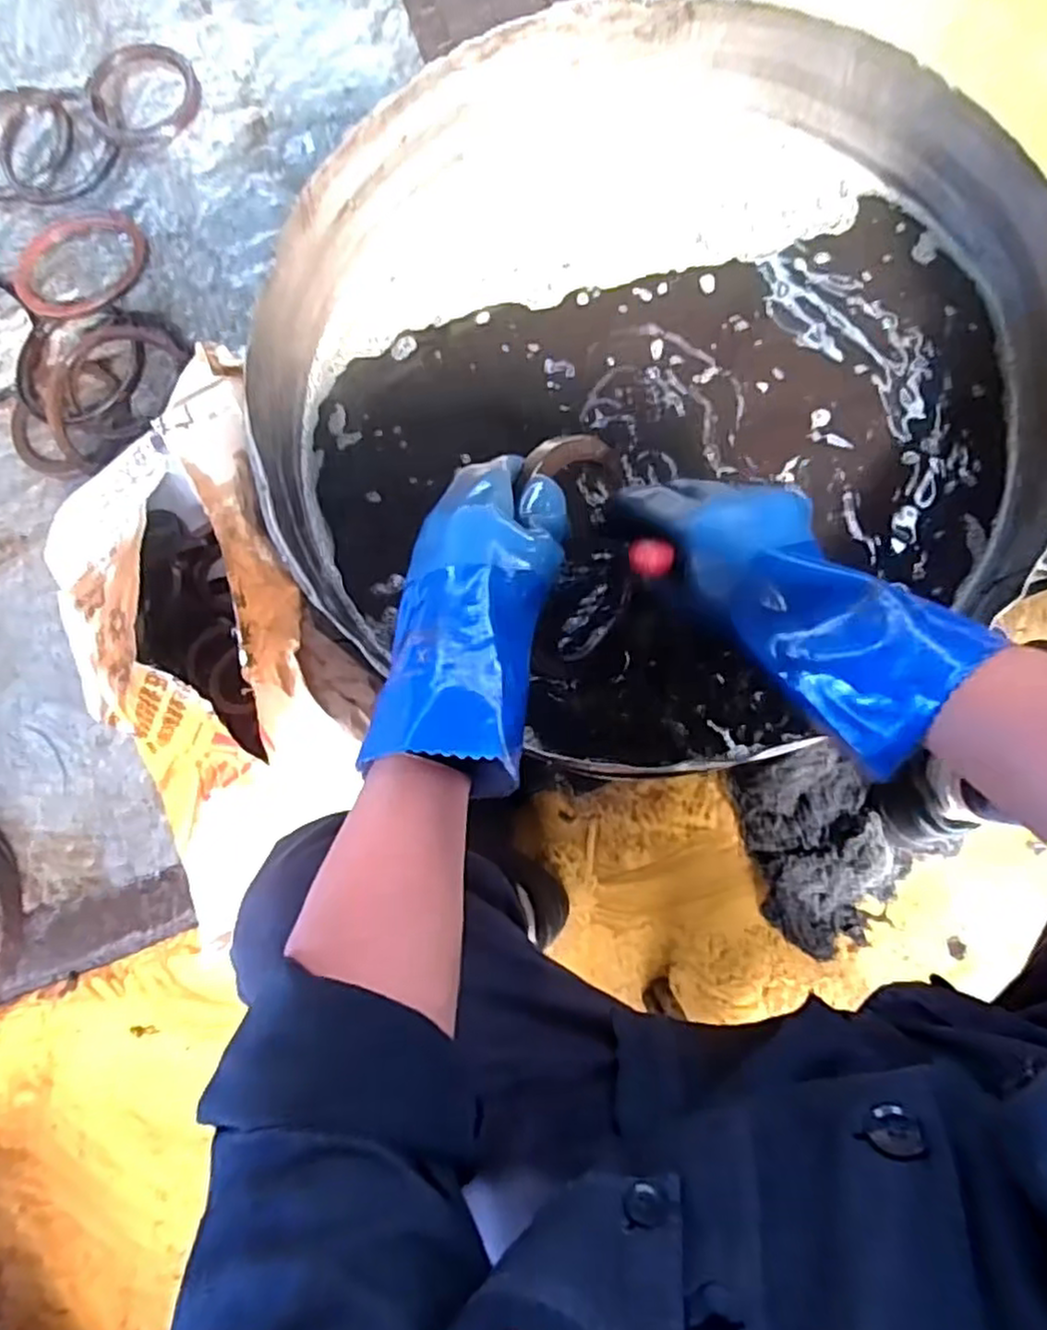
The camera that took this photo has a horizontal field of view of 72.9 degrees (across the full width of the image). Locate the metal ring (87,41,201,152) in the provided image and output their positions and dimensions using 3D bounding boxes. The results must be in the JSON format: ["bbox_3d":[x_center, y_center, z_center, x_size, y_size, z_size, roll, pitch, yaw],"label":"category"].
[{"bbox_3d":[-0.501,-0.756,0.942,0.144,0.014,0.155,-1,81,5],"label":"metal ring"}]

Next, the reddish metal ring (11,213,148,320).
[{"bbox_3d":[-0.568,-0.520,0.905,0.164,0.027,0.151,-1,81,5],"label":"reddish metal ring"}]

